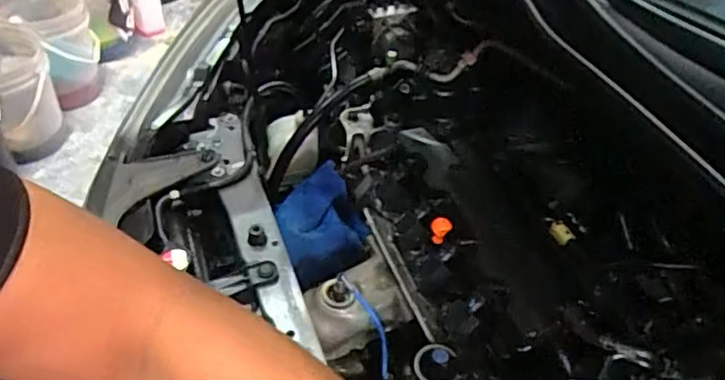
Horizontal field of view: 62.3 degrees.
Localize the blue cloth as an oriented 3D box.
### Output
[{"bbox_3d":[-0.073,0.063,1.041,0.140,0.024,0.172,-27,92,-14],"label":"blue cloth"}]

